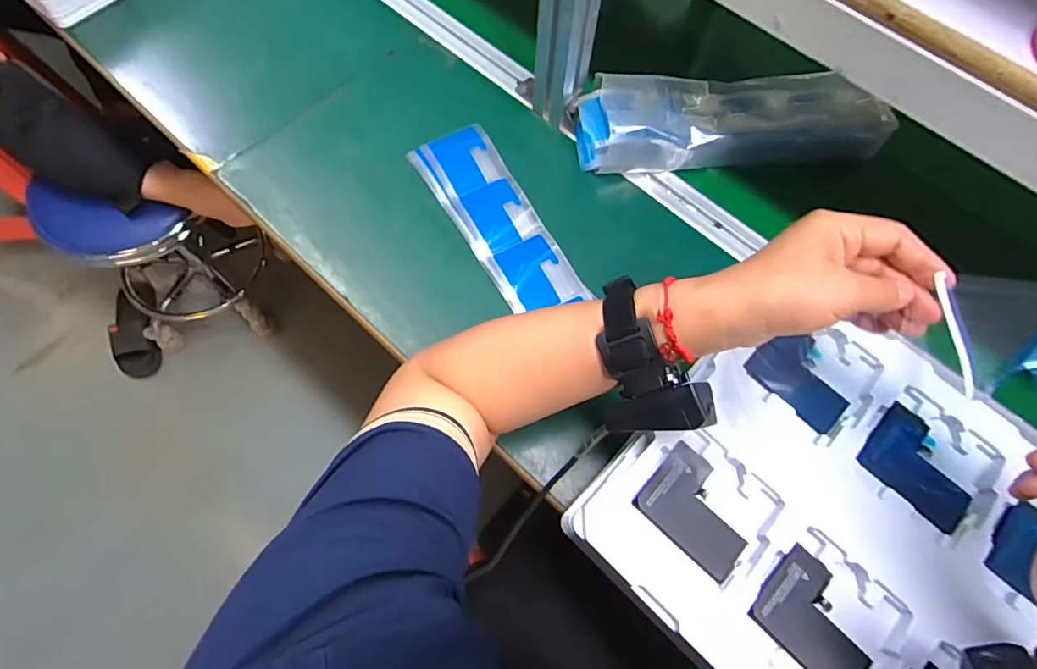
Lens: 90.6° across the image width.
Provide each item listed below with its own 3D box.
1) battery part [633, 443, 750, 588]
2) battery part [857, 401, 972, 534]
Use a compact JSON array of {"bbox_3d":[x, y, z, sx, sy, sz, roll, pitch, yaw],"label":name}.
[{"bbox_3d":[0.128,0.123,0.363,0.077,0.005,0.058,42,71,13],"label":"battery part"},{"bbox_3d":[0.296,0.095,0.376,0.061,0.009,0.078,-40,75,-18],"label":"battery part"}]

